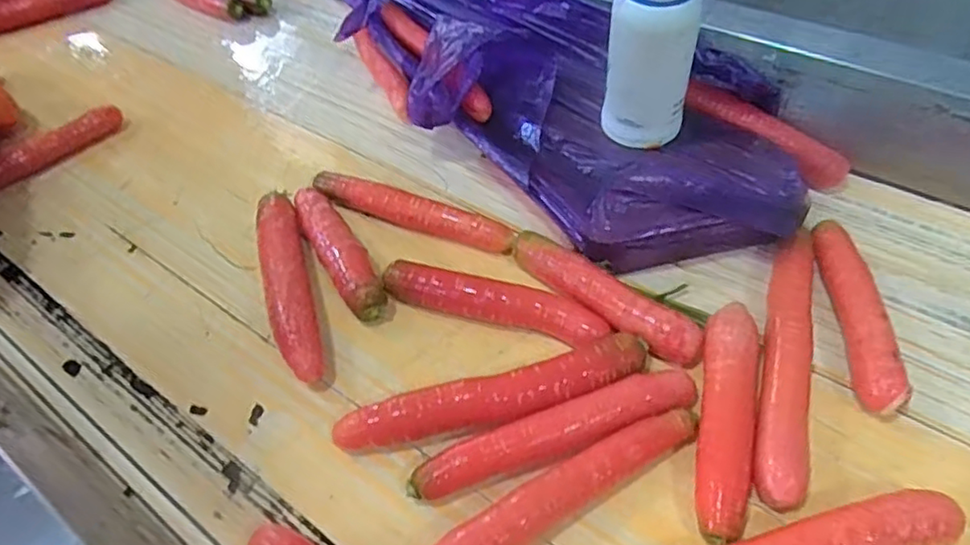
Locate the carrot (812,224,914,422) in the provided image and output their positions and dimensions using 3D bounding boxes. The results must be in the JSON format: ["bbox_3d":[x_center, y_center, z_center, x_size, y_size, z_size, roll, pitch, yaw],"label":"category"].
[{"bbox_3d":[0.320,0.029,0.549,0.032,0.041,0.194,0,49,6],"label":"carrot"}]

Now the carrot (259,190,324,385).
[{"bbox_3d":[-0.193,0.005,0.628,0.037,0.035,0.240,-17,50,-8],"label":"carrot"}]

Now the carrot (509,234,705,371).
[{"bbox_3d":[0.103,0.023,0.582,0.198,0.040,0.040,33,60,30],"label":"carrot"}]

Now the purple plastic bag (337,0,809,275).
[{"bbox_3d":[0.030,-0.250,0.777,0.274,0.115,0.738,-34,57,-24],"label":"purple plastic bag"}]

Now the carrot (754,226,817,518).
[{"bbox_3d":[0.250,0.071,0.530,0.036,0.032,0.271,13,52,17],"label":"carrot"}]

